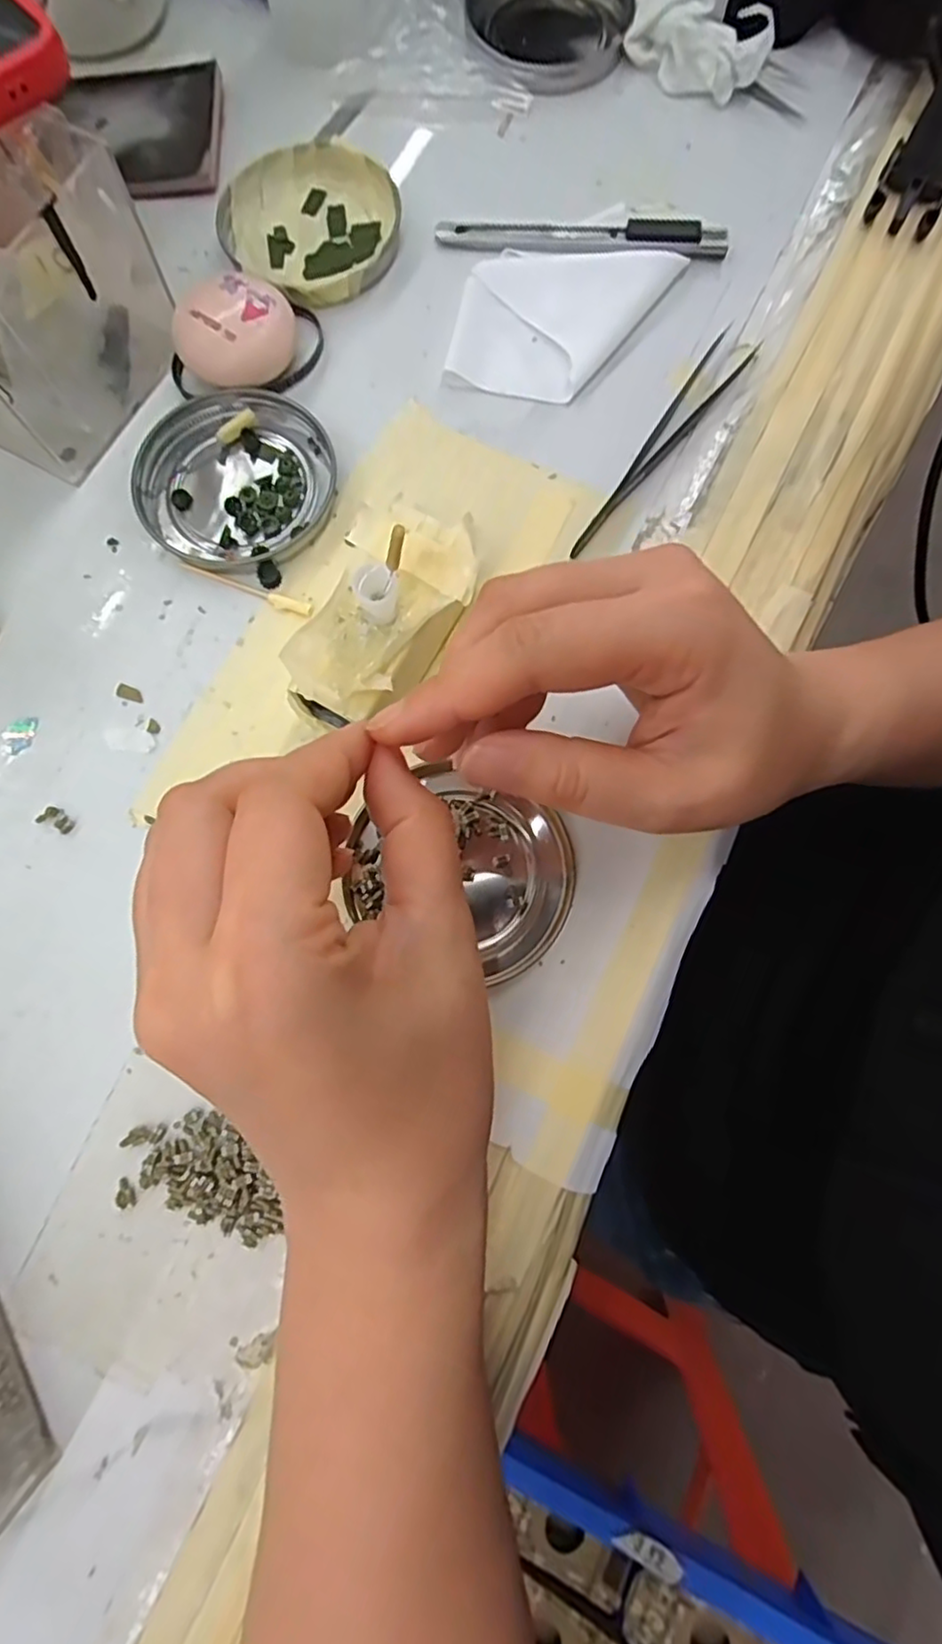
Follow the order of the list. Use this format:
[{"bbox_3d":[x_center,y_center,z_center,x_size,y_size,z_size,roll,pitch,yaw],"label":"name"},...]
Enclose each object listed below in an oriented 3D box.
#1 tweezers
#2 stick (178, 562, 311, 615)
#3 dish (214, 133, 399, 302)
[{"bbox_3d":[0.076,-0.157,0.270,0.016,0.006,0.125,39,82,7],"label":"tweezers"},{"bbox_3d":[-0.089,-0.092,0.259,0.056,0.004,0.006,19,80,4],"label":"stick"},{"bbox_3d":[-0.069,-0.266,0.291,0.071,0.010,0.079,-42,82,-7],"label":"dish"}]

